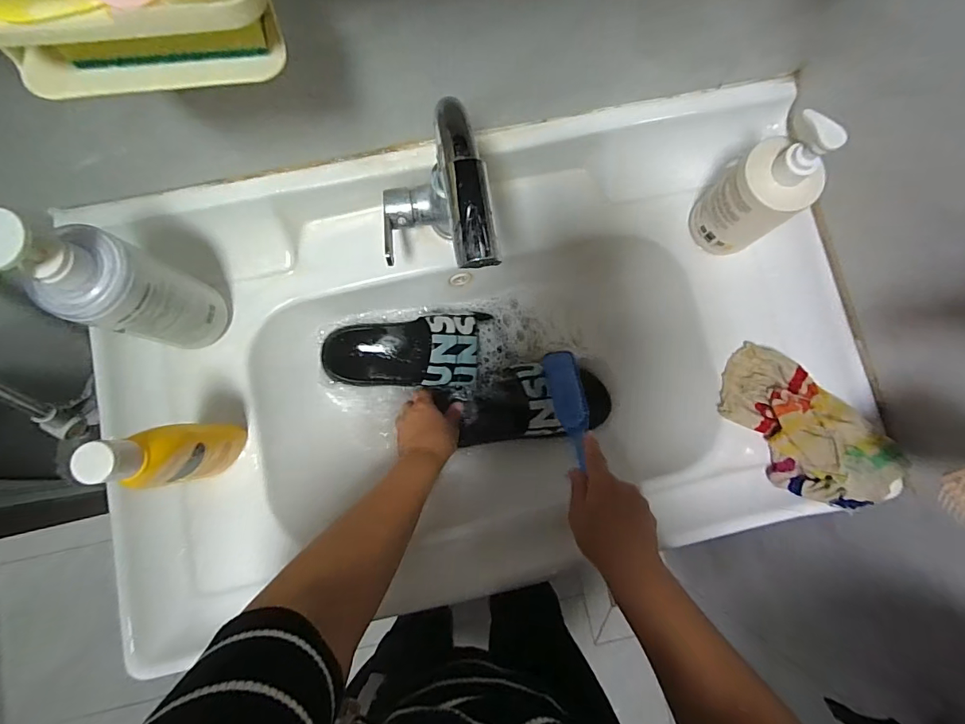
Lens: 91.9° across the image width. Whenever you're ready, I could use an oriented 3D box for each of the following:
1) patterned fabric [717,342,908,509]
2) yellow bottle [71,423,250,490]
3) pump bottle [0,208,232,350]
[{"bbox_3d":[0.344,0.069,0.510,0.099,0.070,0.191,-35,85,-6],"label":"patterned fabric"},{"bbox_3d":[-0.282,0.085,0.439,0.035,0.199,0.051,37,83,3],"label":"yellow bottle"},{"bbox_3d":[-0.316,-0.063,0.417,0.057,0.226,0.071,24,82,1],"label":"pump bottle"}]

